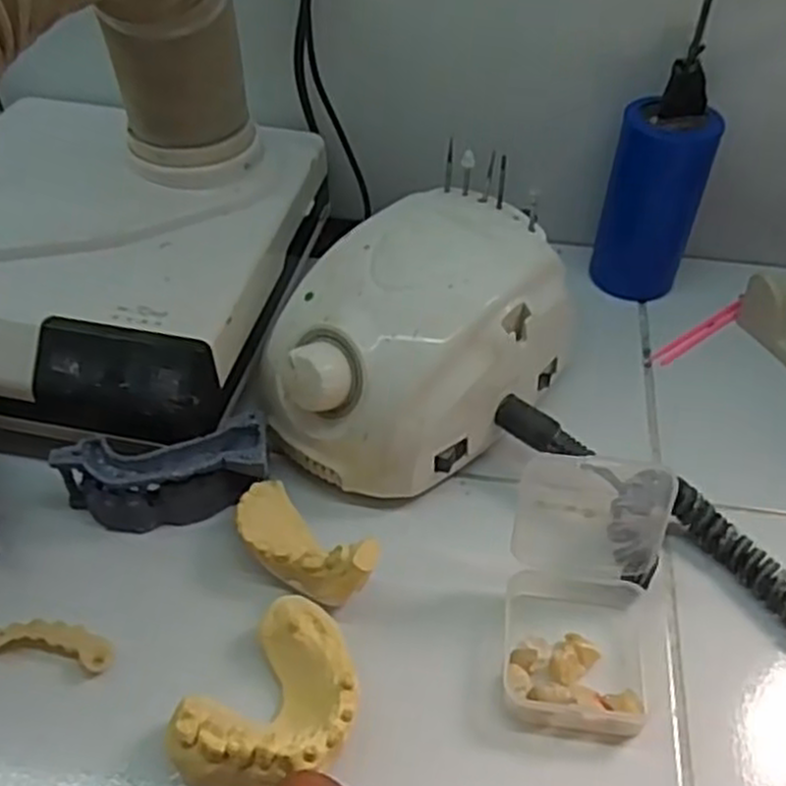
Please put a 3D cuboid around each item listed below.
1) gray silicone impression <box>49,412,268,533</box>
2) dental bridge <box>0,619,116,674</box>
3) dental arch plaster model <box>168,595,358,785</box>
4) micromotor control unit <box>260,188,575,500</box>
[{"bbox_3d":[-0.098,0.036,0.338,0.086,0.028,0.029,-8,47,-9],"label":"gray silicone impression"},{"bbox_3d":[-0.129,0.095,0.300,0.046,0.009,0.014,8,46,6],"label":"dental bridge"},{"bbox_3d":[-0.040,0.110,0.275,0.049,0.029,0.071,25,50,21],"label":"dental arch plaster model"},{"bbox_3d":[0.011,-0.021,0.362,0.100,0.082,0.136,31,52,25],"label":"micromotor control unit"}]

